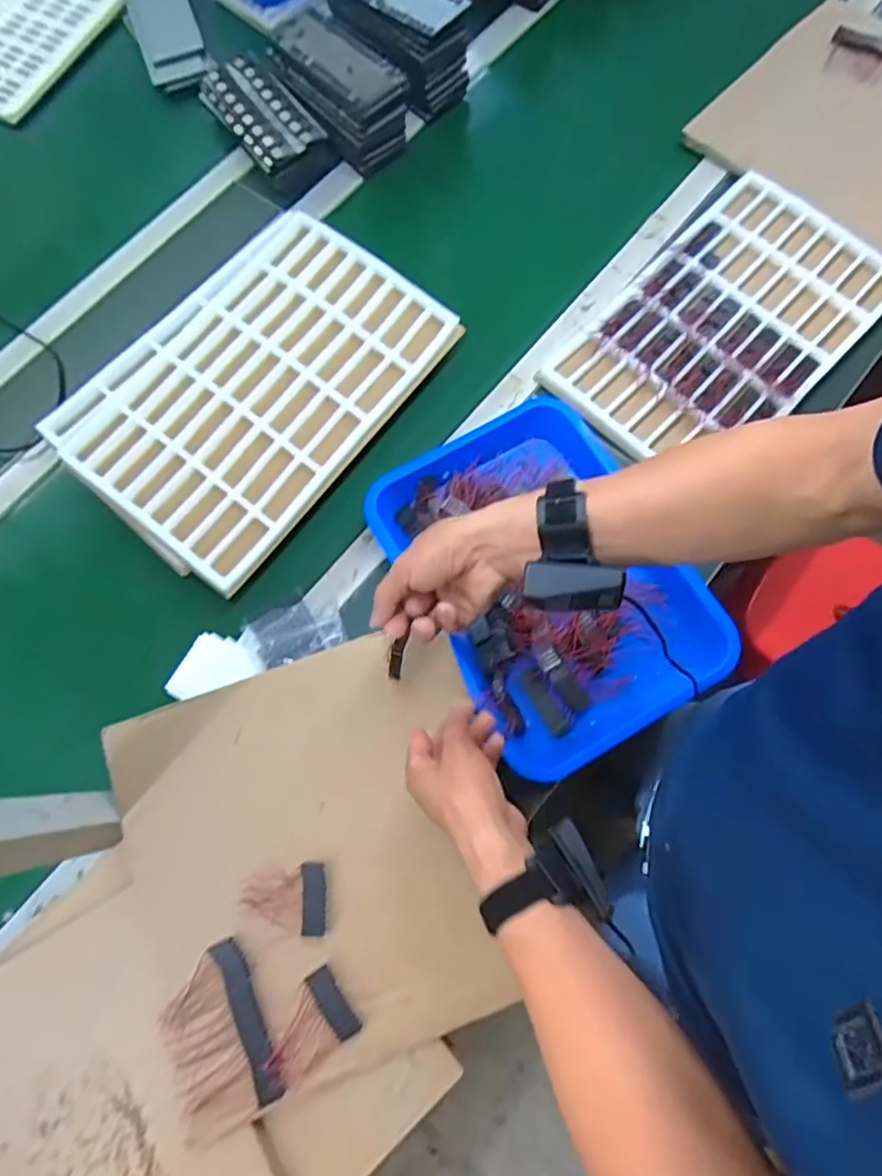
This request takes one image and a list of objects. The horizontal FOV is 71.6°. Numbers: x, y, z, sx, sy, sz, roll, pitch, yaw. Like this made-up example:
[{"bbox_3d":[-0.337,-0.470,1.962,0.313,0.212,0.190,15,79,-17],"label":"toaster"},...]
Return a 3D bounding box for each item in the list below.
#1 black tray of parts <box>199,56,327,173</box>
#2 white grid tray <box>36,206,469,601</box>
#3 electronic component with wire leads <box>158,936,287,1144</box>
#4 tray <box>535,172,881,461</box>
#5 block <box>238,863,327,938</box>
[{"bbox_3d":[-0.247,-0.649,0.838,0.094,0.046,0.194,-36,76,-8],"label":"black tray of parts"},{"bbox_3d":[-0.216,-0.241,0.711,0.300,0.035,0.408,40,79,11],"label":"white grid tray"},{"bbox_3d":[-0.190,0.380,0.518,0.076,0.020,0.125,-26,75,-5],"label":"electronic component with wire leads"},{"bbox_3d":[0.353,-0.322,0.755,0.243,0.016,0.428,43,80,12],"label":"tray"},{"bbox_3d":[-0.140,0.282,0.551,0.076,0.008,0.058,2,65,-14],"label":"block"}]

